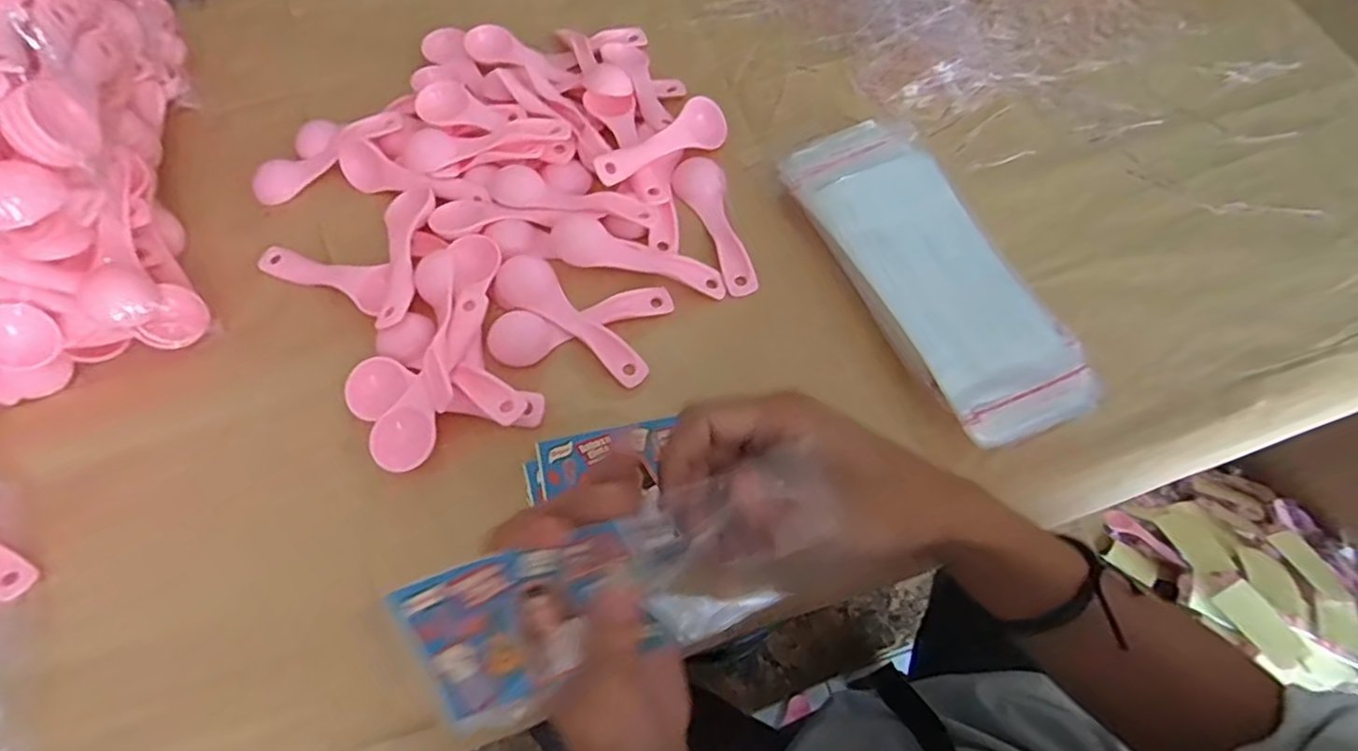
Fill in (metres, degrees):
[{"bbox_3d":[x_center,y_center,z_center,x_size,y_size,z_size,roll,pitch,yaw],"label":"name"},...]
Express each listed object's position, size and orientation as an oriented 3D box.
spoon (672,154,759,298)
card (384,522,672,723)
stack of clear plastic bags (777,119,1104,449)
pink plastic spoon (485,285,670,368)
[{"bbox_3d":[0.025,-0.101,0.445,0.031,0.011,0.110,-16,64,-8],"label":"spoon"},{"bbox_3d":[-0.055,0.090,0.248,0.088,0.008,0.058,-21,105,4],"label":"card"},{"bbox_3d":[0.150,-0.069,0.407,0.095,0.029,0.231,-21,65,-10],"label":"stack of clear plastic bags"},{"bbox_3d":[-0.058,-0.031,0.409,0.111,0.012,0.032,-14,64,-6],"label":"pink plastic spoon"}]

